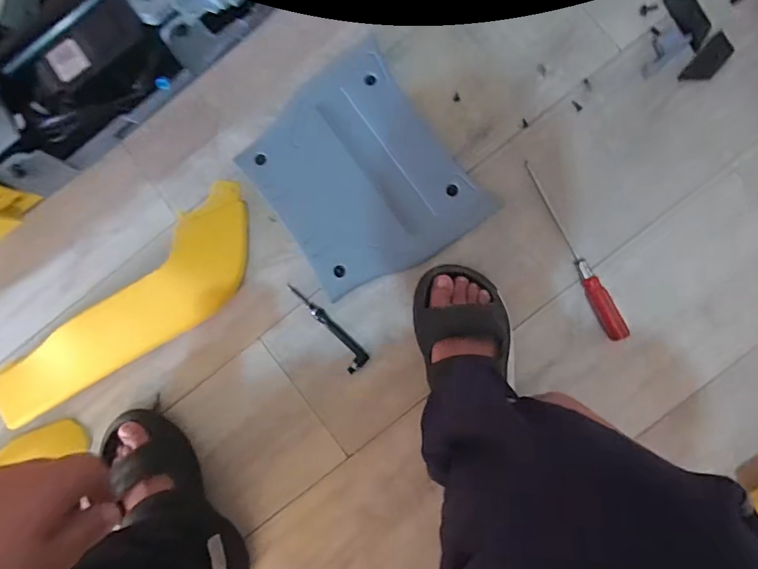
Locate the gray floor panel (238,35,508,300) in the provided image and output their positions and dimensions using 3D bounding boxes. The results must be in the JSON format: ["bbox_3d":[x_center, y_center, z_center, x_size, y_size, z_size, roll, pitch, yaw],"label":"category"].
[{"bbox_3d":[-0.026,-0.141,0.622,0.231,0.029,0.273,-37,89,5],"label":"gray floor panel"}]

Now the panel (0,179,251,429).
[{"bbox_3d":[-0.326,0.039,0.620,0.411,0.042,0.130,-38,87,2],"label":"panel"}]

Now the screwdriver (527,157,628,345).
[{"bbox_3d":[0.251,-0.044,0.610,0.023,0.024,0.248,-26,85,5],"label":"screwdriver"}]

